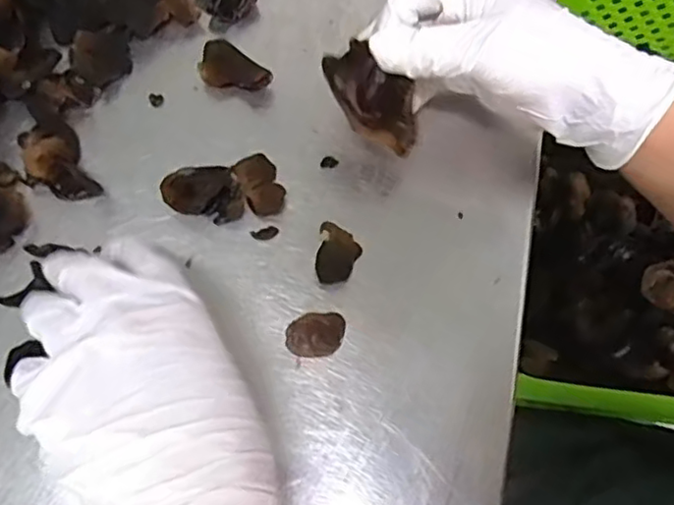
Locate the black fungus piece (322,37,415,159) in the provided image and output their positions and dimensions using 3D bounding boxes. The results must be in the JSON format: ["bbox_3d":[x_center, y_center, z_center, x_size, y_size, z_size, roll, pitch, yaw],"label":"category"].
[{"bbox_3d":[0.019,-0.082,0.354,0.063,0.018,0.036,40,83,-21],"label":"black fungus piece"}]

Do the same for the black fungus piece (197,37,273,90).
[{"bbox_3d":[-0.064,-0.109,0.400,0.045,0.017,0.028,38,74,10],"label":"black fungus piece"}]

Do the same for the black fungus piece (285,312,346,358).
[{"bbox_3d":[-0.011,0.045,0.351,0.032,0.011,0.021,-10,72,-6],"label":"black fungus piece"}]

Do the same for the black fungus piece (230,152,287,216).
[{"bbox_3d":[-0.044,-0.040,0.378,0.025,0.012,0.037,-28,75,-11],"label":"black fungus piece"}]

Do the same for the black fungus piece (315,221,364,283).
[{"bbox_3d":[0.001,0.001,0.365,0.023,0.014,0.034,7,72,0],"label":"black fungus piece"}]

